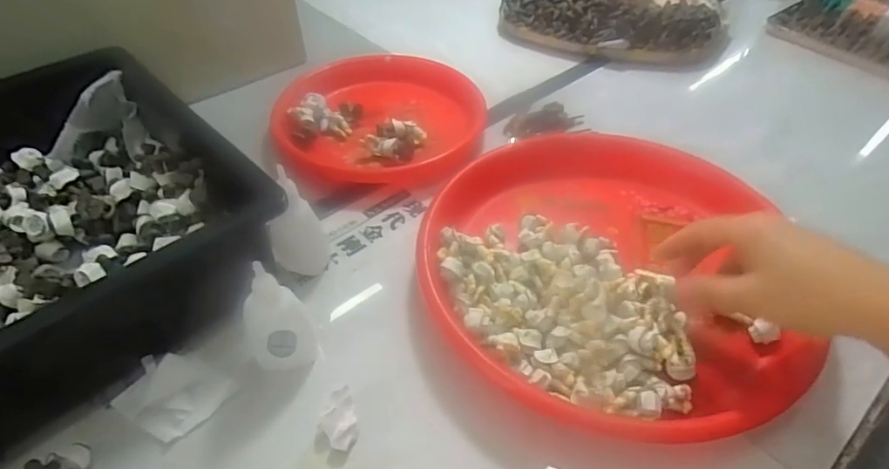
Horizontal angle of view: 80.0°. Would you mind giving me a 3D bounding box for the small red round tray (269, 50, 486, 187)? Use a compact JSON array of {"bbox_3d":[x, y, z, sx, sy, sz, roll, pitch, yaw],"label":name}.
[{"bbox_3d":[-0.066,-0.129,0.561,0.224,0.028,0.205,-19,50,-17],"label":"small red round tray"}]

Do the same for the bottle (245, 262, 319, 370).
[{"bbox_3d":[-0.111,0.058,0.351,0.044,0.083,0.032,-19,49,-17],"label":"bottle"}]

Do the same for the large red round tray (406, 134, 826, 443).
[{"bbox_3d":[0.124,0.013,0.418,0.271,0.047,0.291,0,47,0],"label":"large red round tray"}]

